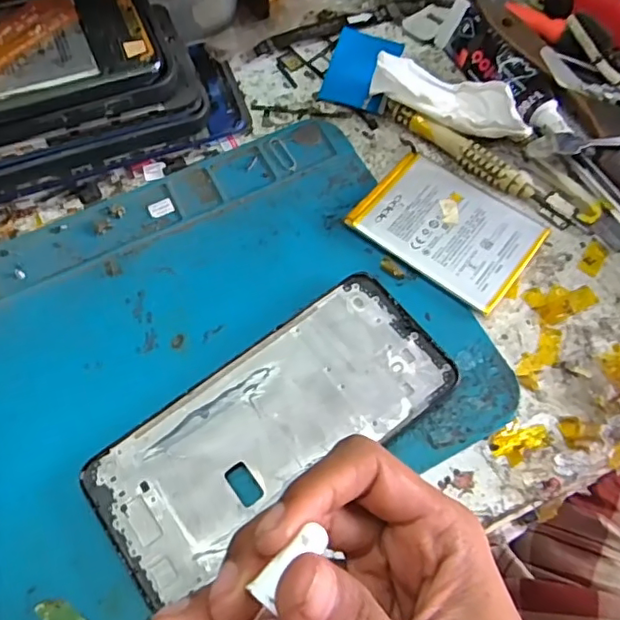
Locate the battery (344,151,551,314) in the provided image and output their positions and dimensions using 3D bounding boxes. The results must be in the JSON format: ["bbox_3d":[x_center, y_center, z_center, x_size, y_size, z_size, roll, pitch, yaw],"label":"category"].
[{"bbox_3d":[0.071,-0.044,0.295,0.086,0.006,0.063,36,71,16],"label":"battery"}]

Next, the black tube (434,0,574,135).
[{"bbox_3d":[0.113,-0.138,0.327,0.024,0.020,0.104,-28,68,-11],"label":"black tube"}]

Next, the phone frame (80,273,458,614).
[{"bbox_3d":[-0.016,0.050,0.254,0.158,0.007,0.071,-35,69,-13],"label":"phone frame"}]

